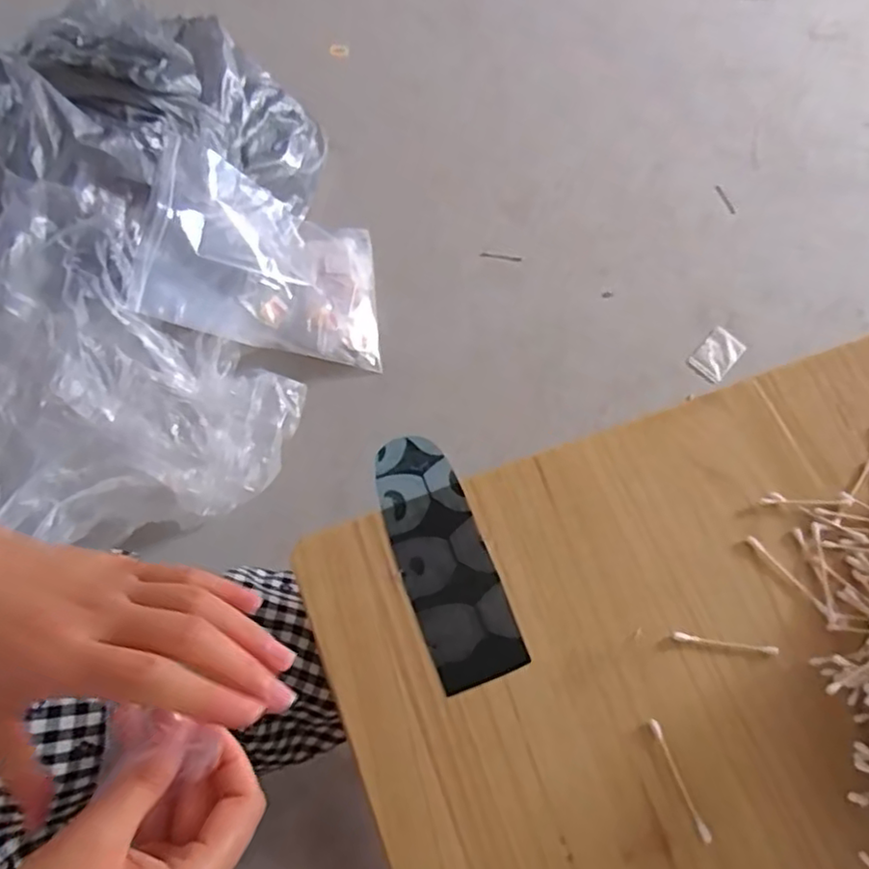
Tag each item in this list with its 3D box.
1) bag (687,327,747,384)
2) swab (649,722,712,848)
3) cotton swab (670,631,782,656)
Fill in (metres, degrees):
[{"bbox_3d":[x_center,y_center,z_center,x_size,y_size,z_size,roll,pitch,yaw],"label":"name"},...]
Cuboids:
[{"bbox_3d":[0.498,-0.141,1.140,0.064,0.005,0.110,42,69,12],"label":"bag"},{"bbox_3d":[0.151,0.213,0.398,0.007,0.006,0.070,-17,70,-13],"label":"swab"},{"bbox_3d":[0.196,0.141,0.435,0.070,0.004,0.006,10,67,-2],"label":"cotton swab"}]

